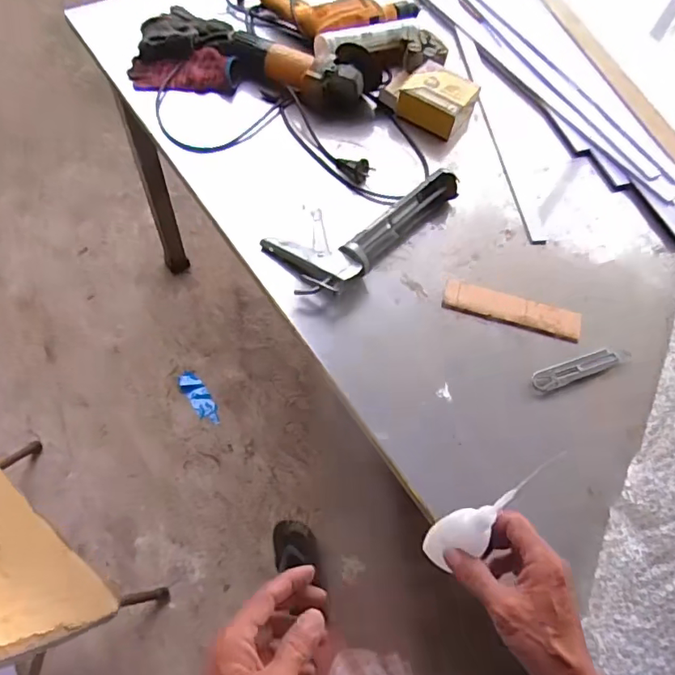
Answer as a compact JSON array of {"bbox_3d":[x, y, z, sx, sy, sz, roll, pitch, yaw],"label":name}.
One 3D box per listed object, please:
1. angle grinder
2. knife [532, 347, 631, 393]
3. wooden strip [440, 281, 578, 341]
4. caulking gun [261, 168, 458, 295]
[{"bbox_3d":[-0.072,-0.462,0.931,0.281,0.089,0.090,16,61,7],"label":"angle grinder"},{"bbox_3d":[0.335,0.039,0.720,0.156,0.018,0.030,-18,63,-12],"label":"knife"},{"bbox_3d":[0.252,-0.041,0.758,0.196,0.016,0.048,14,61,5],"label":"wooden strip"},{"bbox_3d":[0.053,-0.170,0.795,0.311,0.049,0.132,-34,68,-19],"label":"caulking gun"}]

